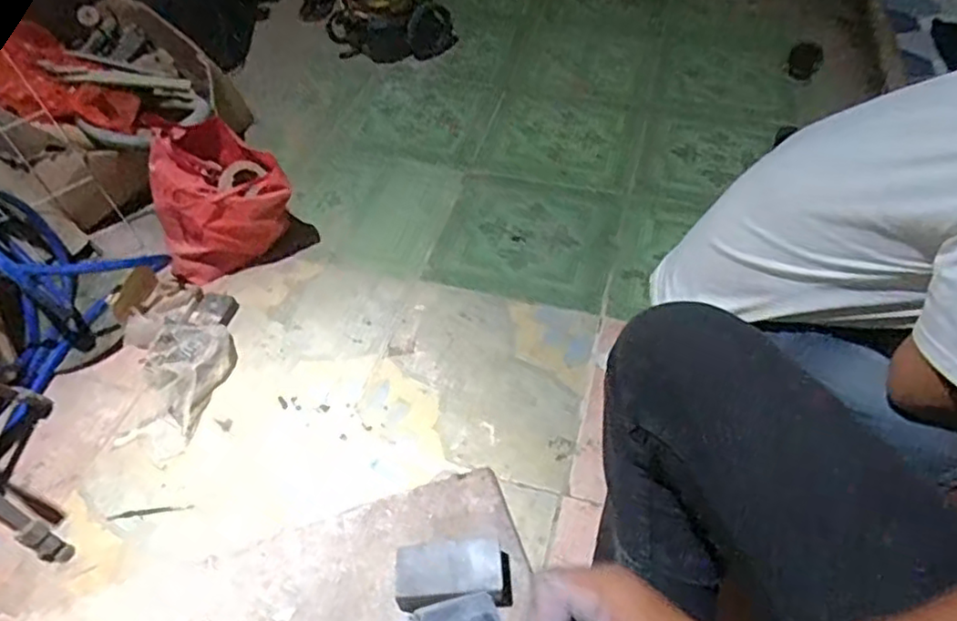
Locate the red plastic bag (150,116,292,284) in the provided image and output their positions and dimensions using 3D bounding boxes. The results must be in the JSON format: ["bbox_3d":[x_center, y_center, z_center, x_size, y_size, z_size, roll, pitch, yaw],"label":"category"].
[{"bbox_3d":[-0.532,-0.230,1.386,0.266,0.280,0.173,-14,53,-11],"label":"red plastic bag"}]

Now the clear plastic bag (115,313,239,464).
[{"bbox_3d":[-0.581,0.116,1.209,0.185,0.103,0.266,10,52,7],"label":"clear plastic bag"}]

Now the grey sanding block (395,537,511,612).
[{"bbox_3d":[-0.021,0.236,0.591,0.100,0.041,0.050,-5,49,-3],"label":"grey sanding block"}]

